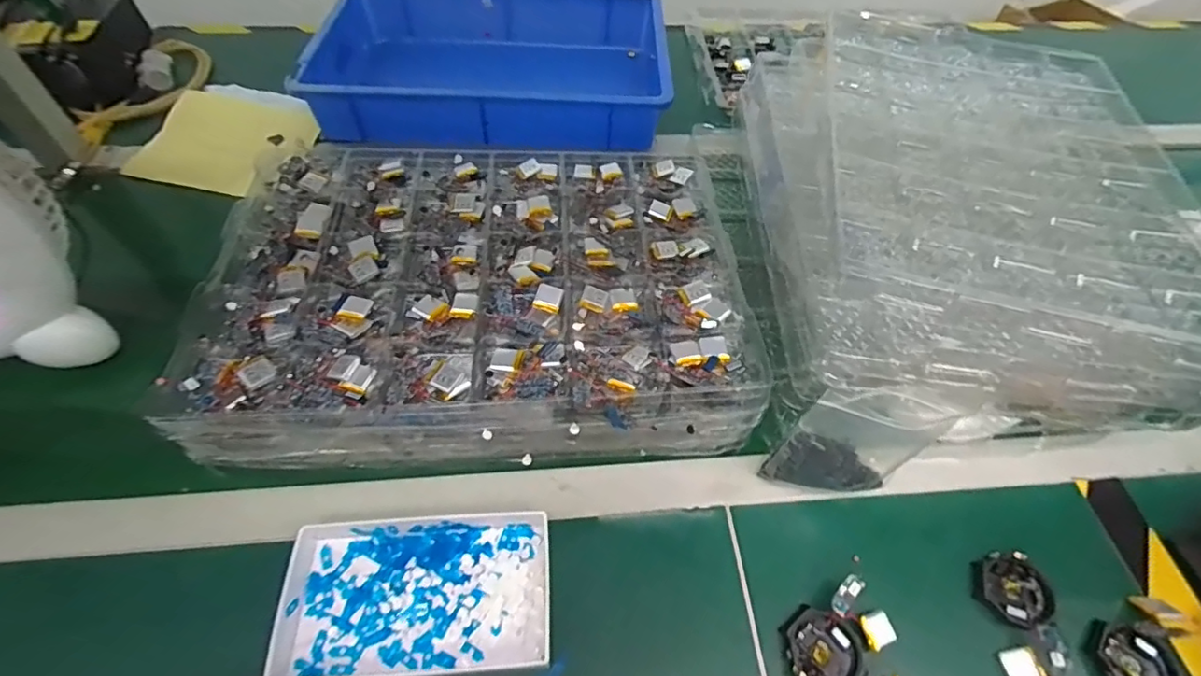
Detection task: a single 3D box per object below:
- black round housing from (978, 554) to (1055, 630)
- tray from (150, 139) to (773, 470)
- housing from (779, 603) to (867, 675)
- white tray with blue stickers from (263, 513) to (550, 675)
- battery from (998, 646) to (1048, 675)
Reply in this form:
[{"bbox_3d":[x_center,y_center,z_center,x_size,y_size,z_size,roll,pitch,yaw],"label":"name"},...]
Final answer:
[{"bbox_3d":[0.305,0.184,0.416,0.051,0.014,0.048,0,54,-1],"label":"black round housing"},{"bbox_3d":[-0.099,-0.042,0.516,0.439,0.093,0.309,-1,54,-2],"label":"tray"},{"bbox_3d":[0.152,0.215,0.386,0.054,0.009,0.048,28,58,18],"label":"housing"},{"bbox_3d":[-0.125,0.175,0.392,0.173,0.031,0.099,-3,54,-3],"label":"white tray with blue stickers"},{"bbox_3d":[0.287,0.224,0.383,0.023,0.006,0.022,-8,55,-7],"label":"battery"}]

